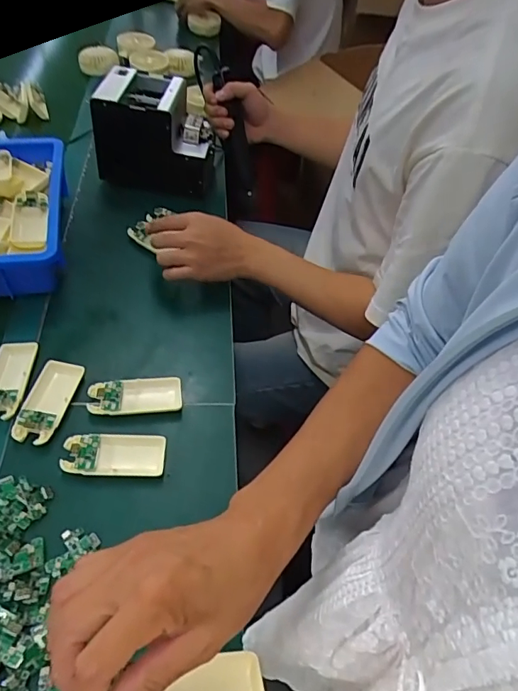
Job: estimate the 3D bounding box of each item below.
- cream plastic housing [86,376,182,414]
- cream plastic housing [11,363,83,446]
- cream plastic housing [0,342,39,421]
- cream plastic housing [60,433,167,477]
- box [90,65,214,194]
[{"bbox_3d":[-0.146,0.059,0.573,0.105,0.014,0.050,-2,52,-8],"label":"cream plastic housing"},{"bbox_3d":[-0.240,0.061,0.552,0.048,0.011,0.107,6,52,-1],"label":"cream plastic housing"},{"bbox_3d":[-0.295,0.037,0.570,0.047,0.020,0.109,-1,52,-7],"label":"cream plastic housing"},{"bbox_3d":[-0.155,0.116,0.521,0.105,0.010,0.049,0,52,-6],"label":"cream plastic housing"},{"bbox_3d":[-0.178,-0.376,0.840,0.183,0.136,0.146,6,52,-1],"label":"box"}]

